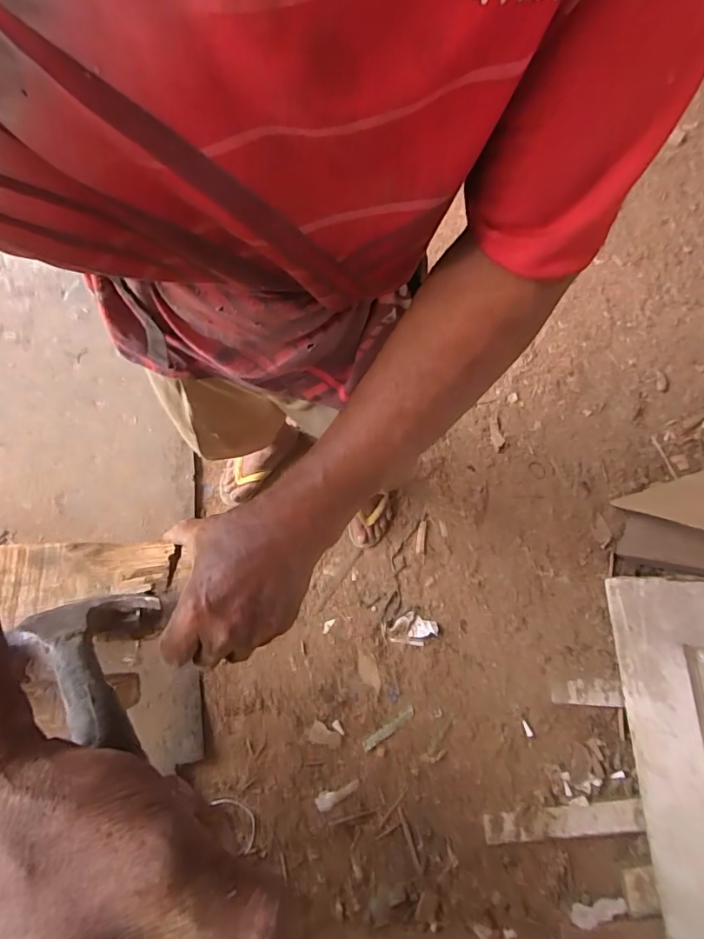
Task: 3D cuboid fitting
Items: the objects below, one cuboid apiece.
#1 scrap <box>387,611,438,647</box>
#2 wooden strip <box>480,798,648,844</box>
[{"bbox_3d":[0.146,0.376,1.145,0.110,0.010,0.070,9,75,0],"label":"scrap"},{"bbox_3d":[0.474,0.785,1.084,0.356,0.018,0.069,-3,75,-3],"label":"wooden strip"}]

